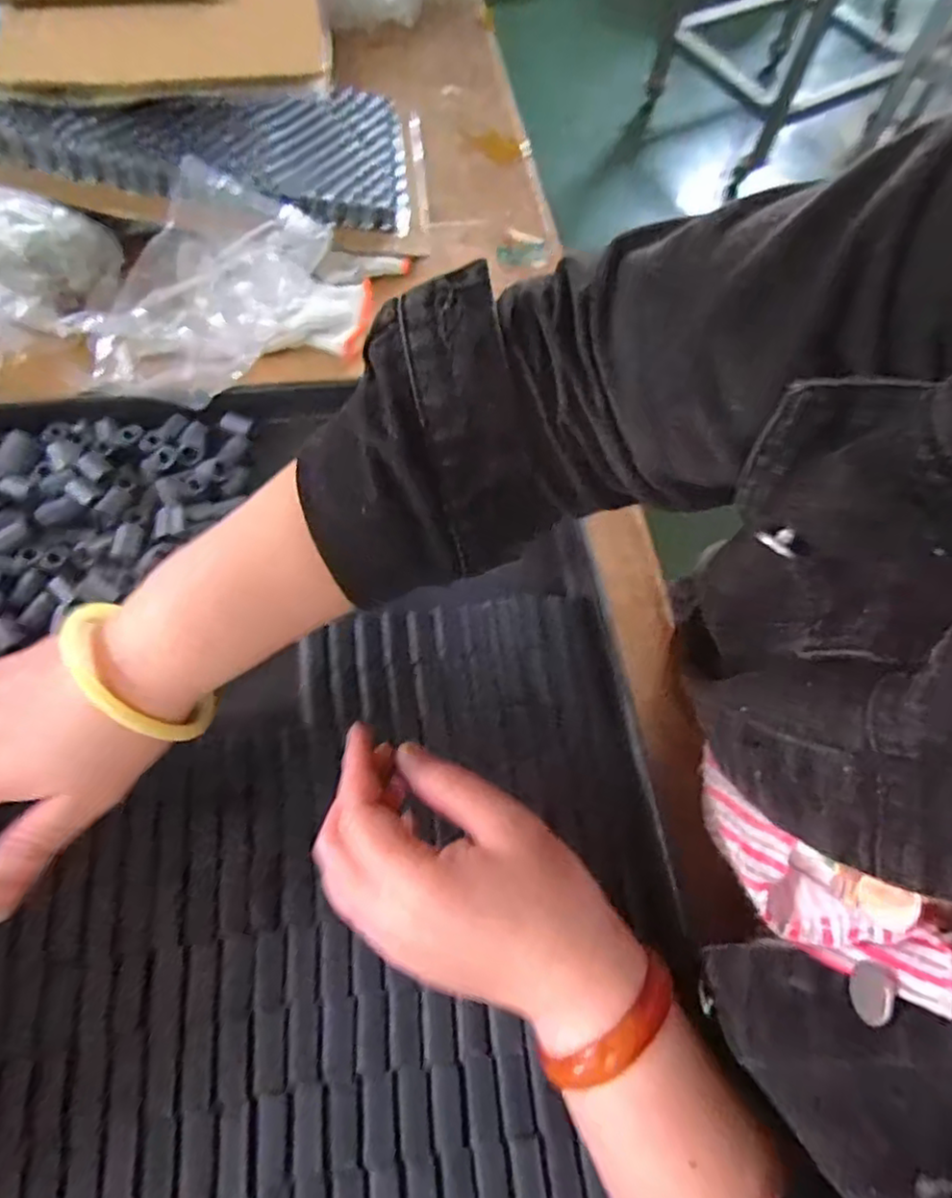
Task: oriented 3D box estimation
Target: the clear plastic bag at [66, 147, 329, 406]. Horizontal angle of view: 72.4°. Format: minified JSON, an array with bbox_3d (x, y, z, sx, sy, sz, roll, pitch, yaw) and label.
[{"bbox_3d":[-0.185,-0.211,0.445,0.126,0.048,0.183,20,65,6],"label":"clear plastic bag"}]

